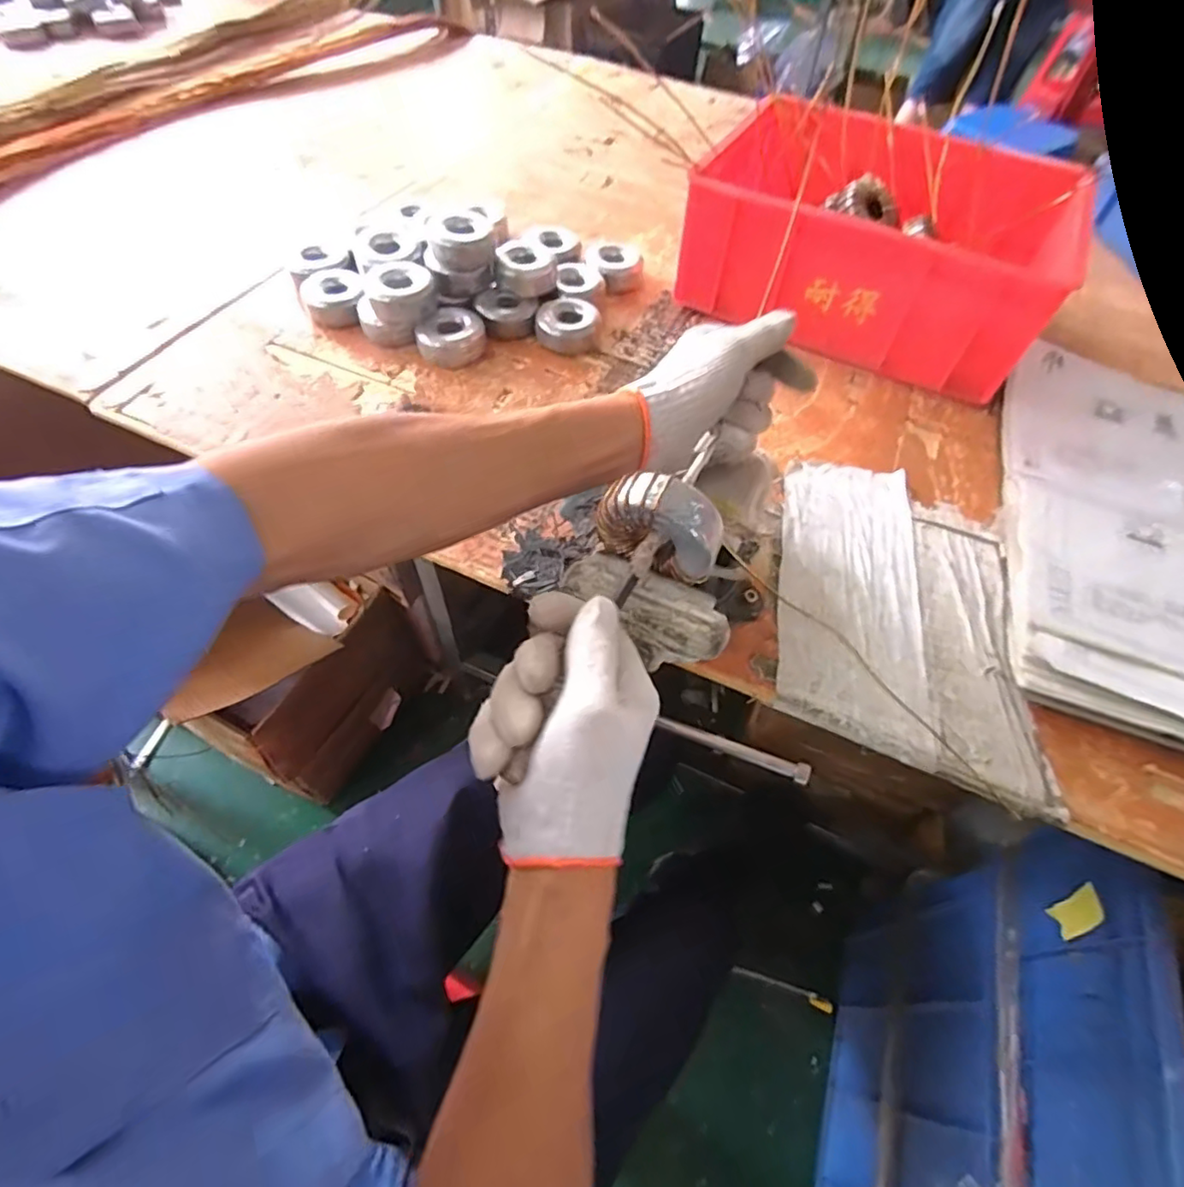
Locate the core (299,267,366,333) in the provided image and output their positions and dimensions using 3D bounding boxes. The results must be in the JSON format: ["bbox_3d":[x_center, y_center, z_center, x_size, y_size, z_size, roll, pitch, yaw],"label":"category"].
[{"bbox_3d":[-0.304,-0.347,0.724,0.068,0.034,0.083,-20,59,-16],"label":"core"}]

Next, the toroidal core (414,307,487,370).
[{"bbox_3d":[-0.159,-0.289,0.691,0.074,0.033,0.069,-13,59,-10],"label":"toroidal core"}]

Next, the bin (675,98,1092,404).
[{"bbox_3d":[0.330,-0.417,0.725,0.380,0.151,0.289,21,59,11],"label":"bin"}]

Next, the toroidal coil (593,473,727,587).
[{"bbox_3d":[0.044,-0.040,0.371,0.078,0.057,0.038,1,57,-1],"label":"toroidal coil"}]

